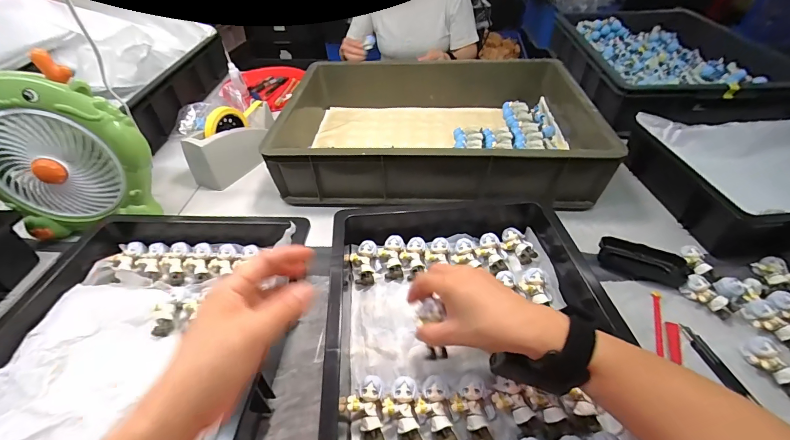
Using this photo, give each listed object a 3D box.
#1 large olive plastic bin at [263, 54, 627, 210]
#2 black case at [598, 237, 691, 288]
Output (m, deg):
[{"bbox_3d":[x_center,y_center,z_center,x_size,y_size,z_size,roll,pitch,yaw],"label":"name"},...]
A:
[{"bbox_3d":[0.077,-0.201,0.756,0.587,0.143,0.409,1,43,4],"label":"large olive plastic bin"},{"bbox_3d":[0.376,0.067,0.544,0.118,0.034,0.055,29,52,29],"label":"black case"}]

